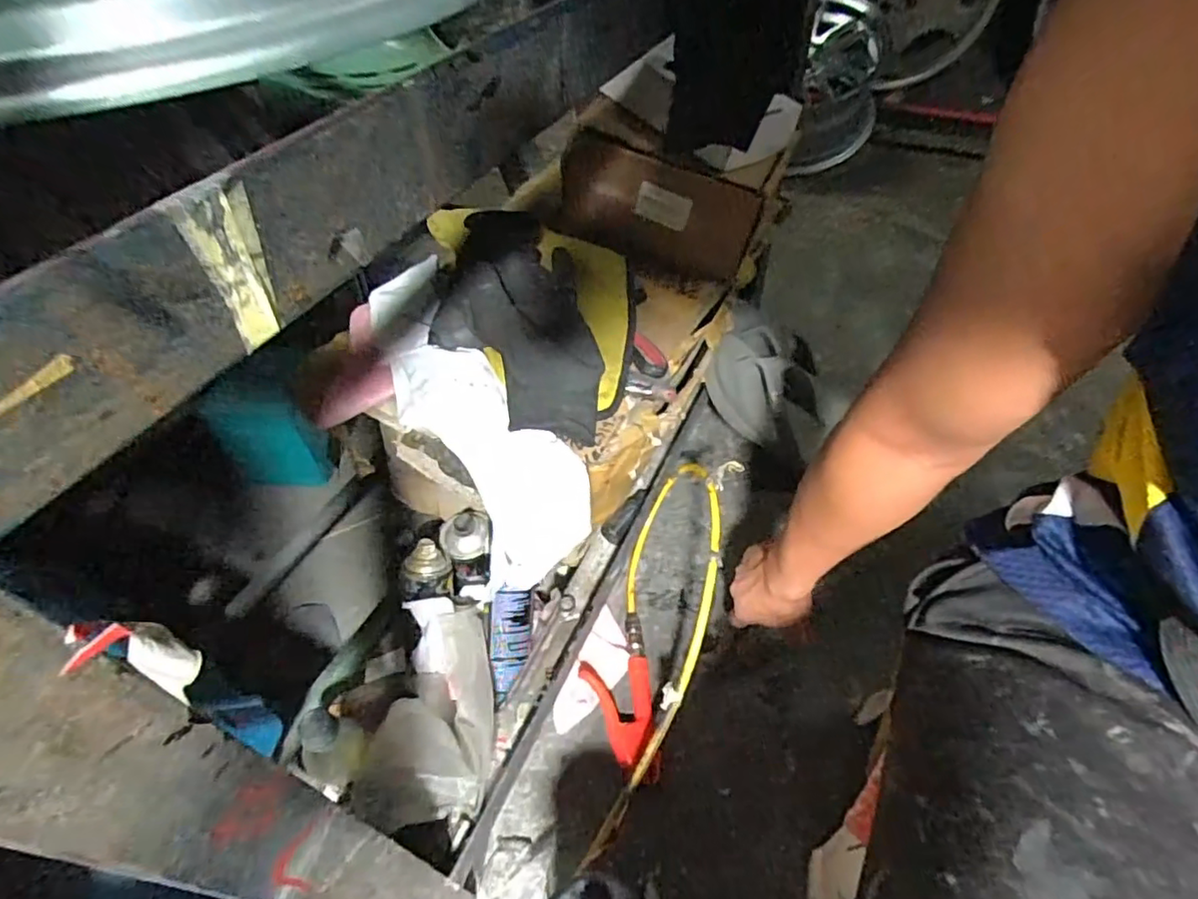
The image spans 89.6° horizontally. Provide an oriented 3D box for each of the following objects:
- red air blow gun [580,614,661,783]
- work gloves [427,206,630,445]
[{"bbox_3d":[0.021,0.277,0.699,0.082,0.034,0.191,-5,47,-1],"label":"red air blow gun"},{"bbox_3d":[-0.055,-0.121,0.524,0.160,0.093,0.235,4,48,8],"label":"work gloves"}]

